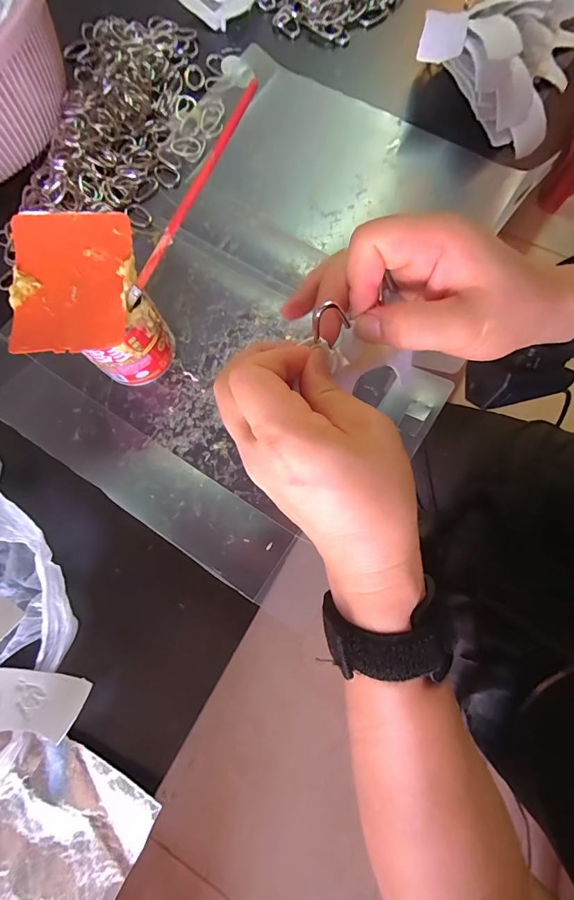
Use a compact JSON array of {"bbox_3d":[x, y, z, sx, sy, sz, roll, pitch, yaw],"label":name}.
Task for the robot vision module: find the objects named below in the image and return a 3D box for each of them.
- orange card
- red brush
[{"bbox_3d":[-0.147,-0.115,0.274,0.076,0.009,0.100,-3,82,-1],"label":"orange card"},{"bbox_3d":[-0.063,-0.167,0.265,0.007,0.006,0.162,33,95,8],"label":"red brush"}]

